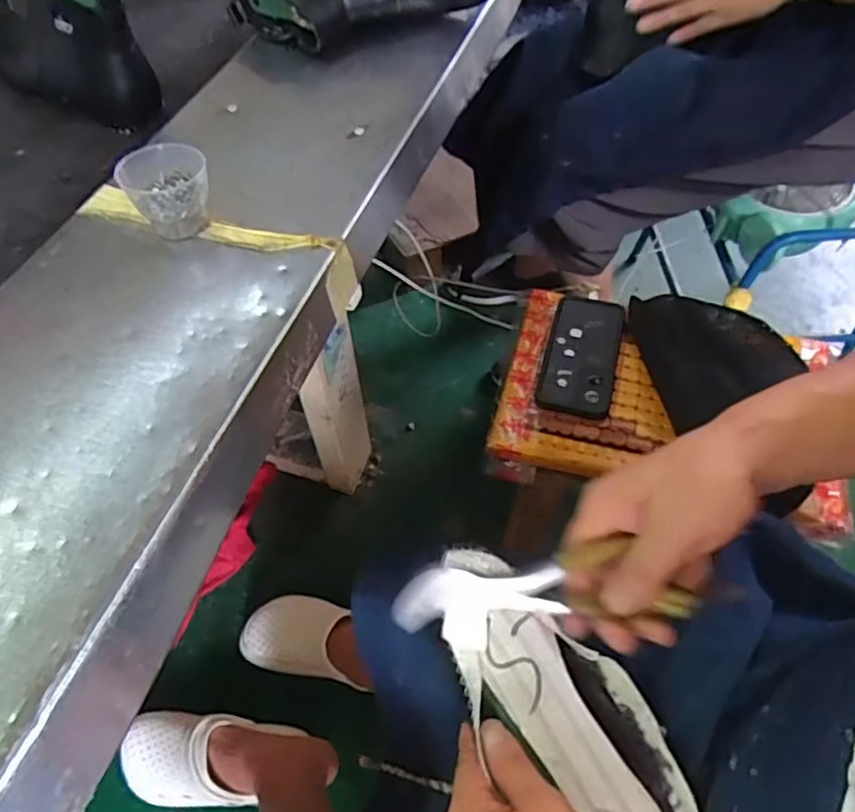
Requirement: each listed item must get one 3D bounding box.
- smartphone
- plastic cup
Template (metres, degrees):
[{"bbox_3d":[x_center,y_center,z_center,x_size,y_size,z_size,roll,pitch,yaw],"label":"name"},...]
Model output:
[{"bbox_3d":[0.178,-0.061,0.728,0.081,0.012,0.171,15,57,9],"label":"smartphone"},{"bbox_3d":[-0.200,-0.165,0.494,0.065,0.055,0.057,-22,59,-13],"label":"plastic cup"}]

